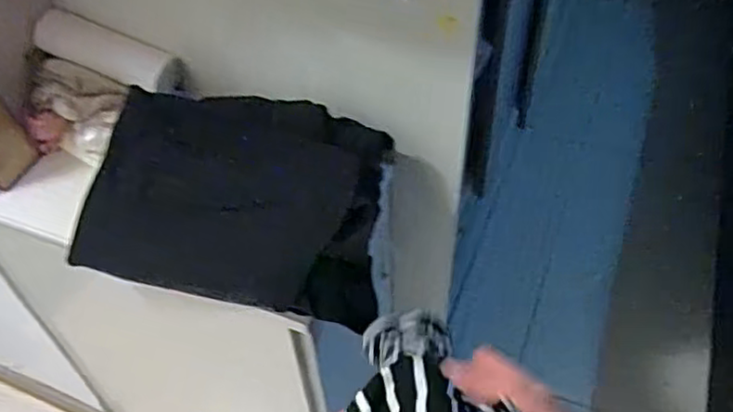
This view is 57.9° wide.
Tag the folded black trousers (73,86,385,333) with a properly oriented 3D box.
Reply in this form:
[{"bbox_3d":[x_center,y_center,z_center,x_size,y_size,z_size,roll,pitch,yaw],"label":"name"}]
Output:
[{"bbox_3d":[-0.151,-0.009,0.783,0.347,0.107,0.274,3,63,5],"label":"folded black trousers"}]

